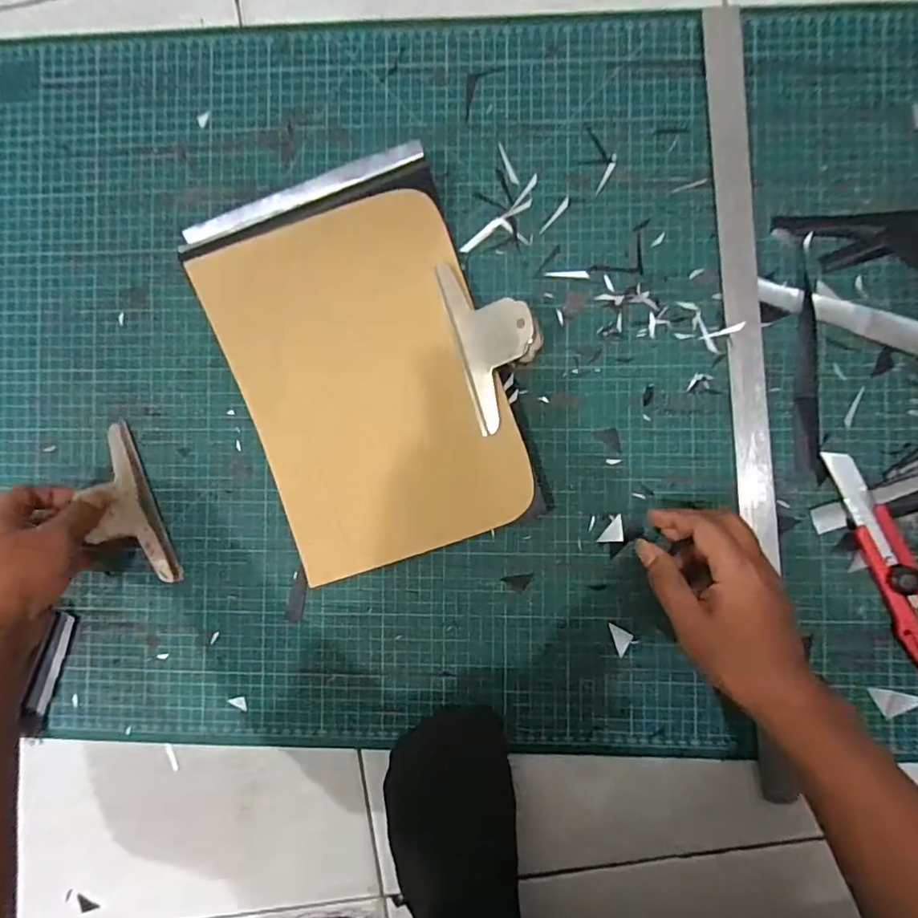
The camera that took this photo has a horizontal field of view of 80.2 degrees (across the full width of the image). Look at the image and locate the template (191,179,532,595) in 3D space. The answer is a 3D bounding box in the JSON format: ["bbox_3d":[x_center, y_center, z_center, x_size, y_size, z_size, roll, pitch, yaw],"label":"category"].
[{"bbox_3d":[-0.070,-0.053,0.428,0.196,0.048,0.262,-19,88,2],"label":"template"}]

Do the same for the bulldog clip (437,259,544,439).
[{"bbox_3d":[0.031,-0.094,0.425,0.067,0.032,0.134,-15,88,2],"label":"bulldog clip"}]

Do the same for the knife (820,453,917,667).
[{"bbox_3d":[0.334,0.080,0.420,0.029,0.022,0.180,-21,88,2],"label":"knife"}]

